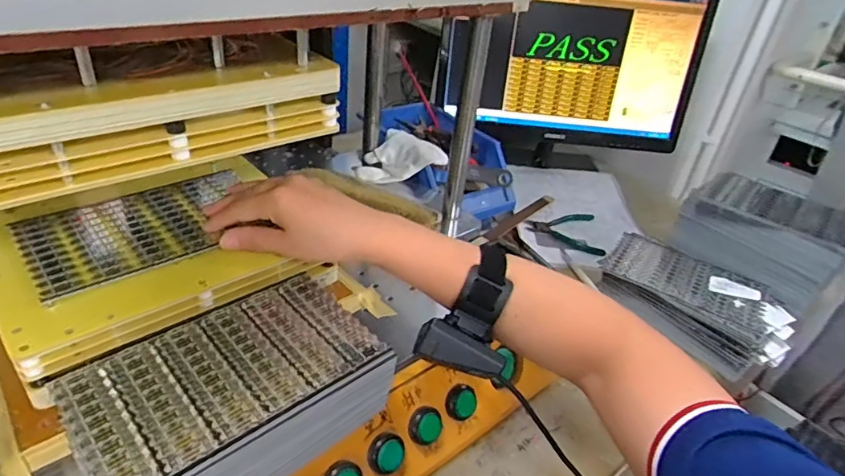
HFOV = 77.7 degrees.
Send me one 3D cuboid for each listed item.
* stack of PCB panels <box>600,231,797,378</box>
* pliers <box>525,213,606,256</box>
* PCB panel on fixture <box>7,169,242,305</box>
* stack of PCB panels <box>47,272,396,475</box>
[{"bbox_3d":[0.344,0.076,0.675,0.139,0.050,0.228,-22,44,-37],"label":"stack of PCB panels"},{"bbox_3d":[0.241,-0.018,0.846,0.123,0.011,0.110,22,36,21],"label":"pliers"},{"bbox_3d":[-0.237,-0.014,0.457,0.185,0.006,0.121,-25,45,-38],"label":"PCB panel on fixture"},{"bbox_3d":[-0.131,0.122,0.381,0.195,0.079,0.125,-24,44,-38],"label":"stack of PCB panels"}]

